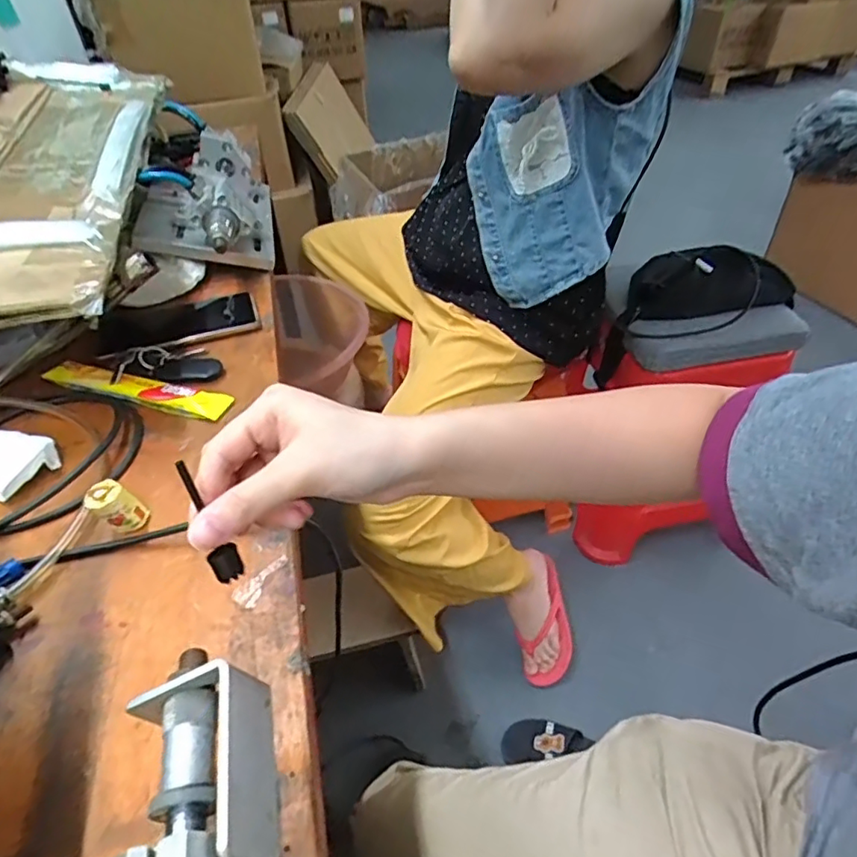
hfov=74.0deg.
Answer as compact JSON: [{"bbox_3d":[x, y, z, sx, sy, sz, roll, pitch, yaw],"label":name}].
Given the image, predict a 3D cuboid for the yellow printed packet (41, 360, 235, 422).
[{"bbox_3d":[-0.281,-0.039,0.542,0.198,0.014,0.033,10,46,15],"label":"yellow printed packet"}]

